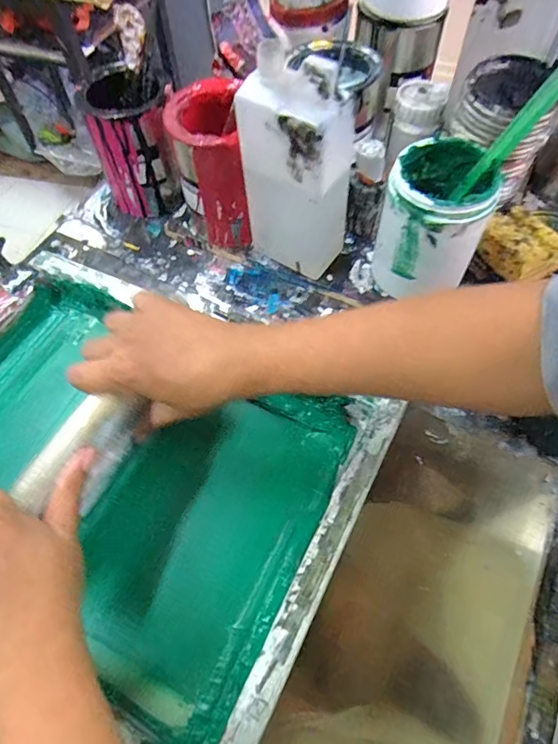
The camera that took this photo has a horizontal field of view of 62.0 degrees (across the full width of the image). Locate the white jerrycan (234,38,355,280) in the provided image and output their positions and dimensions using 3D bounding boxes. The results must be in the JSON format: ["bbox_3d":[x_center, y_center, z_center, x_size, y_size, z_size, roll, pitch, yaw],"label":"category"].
[{"bbox_3d":[0.020,-0.195,0.463,0.108,0.210,0.057,29,65,17],"label":"white jerrycan"}]

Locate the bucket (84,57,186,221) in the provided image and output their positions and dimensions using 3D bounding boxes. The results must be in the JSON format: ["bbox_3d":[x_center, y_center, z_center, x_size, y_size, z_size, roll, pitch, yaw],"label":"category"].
[{"bbox_3d":[-0.178,-0.287,0.585,0.097,0.144,0.101,-11,60,-5],"label":"bucket"}]

